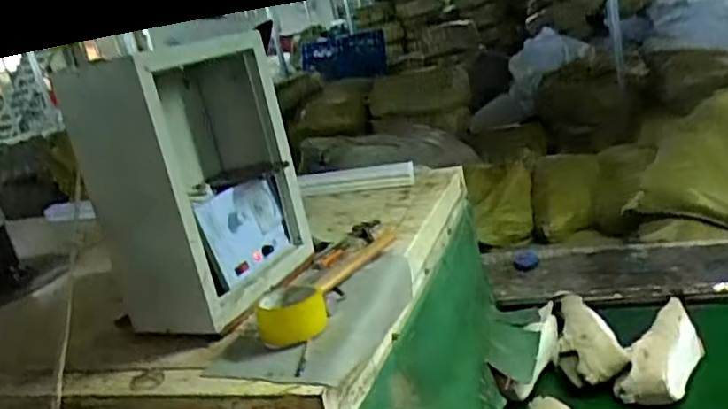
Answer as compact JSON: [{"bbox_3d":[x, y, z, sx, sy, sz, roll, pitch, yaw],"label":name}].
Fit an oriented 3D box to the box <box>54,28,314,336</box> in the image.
[{"bbox_3d":[-0.261,-0.047,1.044,0.200,0.371,0.298,-4,18,28],"label":"box"}]

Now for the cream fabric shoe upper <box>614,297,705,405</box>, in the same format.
[{"bbox_3d":[0.582,0.283,1.258,0.109,0.065,0.274,11,40,42],"label":"cream fabric shoe upper"}]

